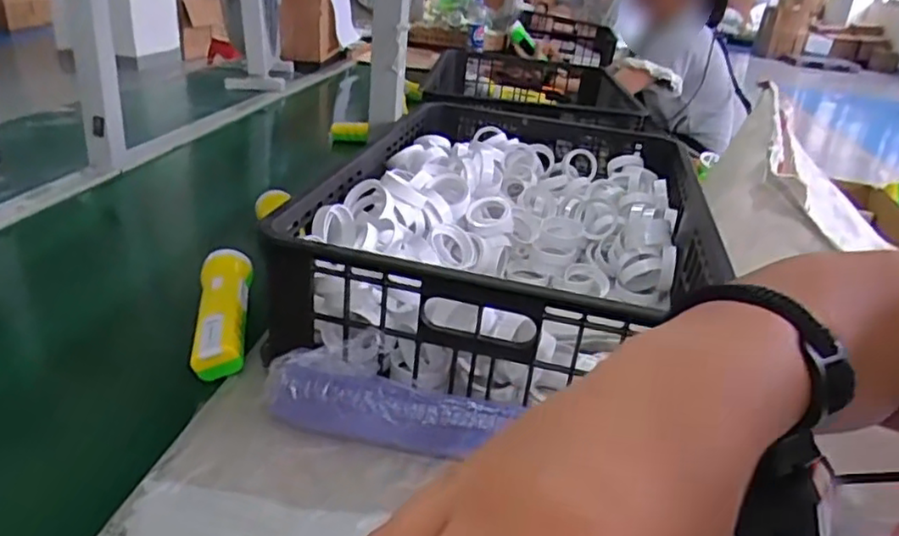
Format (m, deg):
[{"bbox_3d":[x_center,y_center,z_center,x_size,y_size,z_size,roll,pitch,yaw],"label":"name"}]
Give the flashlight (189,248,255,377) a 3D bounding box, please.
[{"bbox_3d":[-0.219,0.042,0.627,0.050,0.042,0.169,0,27,-12],"label":"flashlight"}]

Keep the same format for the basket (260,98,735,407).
[{"bbox_3d":[0.095,-0.050,0.788,0.412,0.137,0.616,12,27,10],"label":"basket"}]

